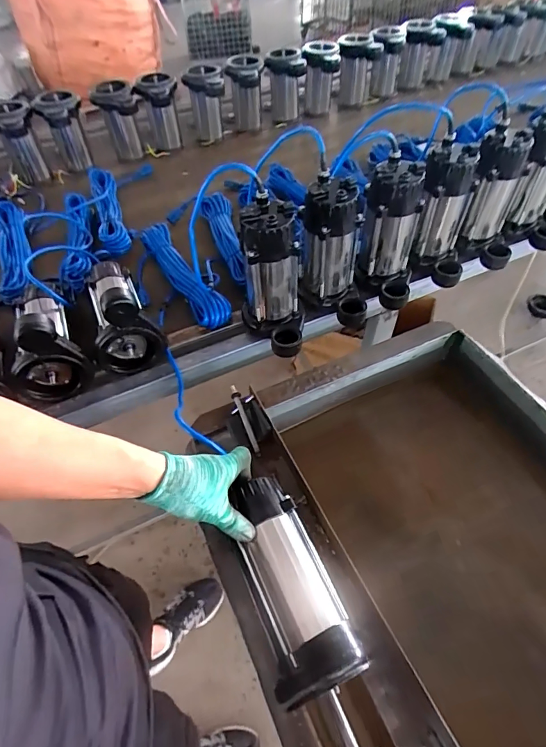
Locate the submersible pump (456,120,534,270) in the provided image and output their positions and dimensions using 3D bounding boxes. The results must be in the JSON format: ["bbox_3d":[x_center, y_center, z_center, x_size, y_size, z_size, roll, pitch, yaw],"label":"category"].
[{"bbox_3d":[0.462,-0.359,0.849,0.134,0.228,0.135,18,55,16],"label":"submersible pump"}]

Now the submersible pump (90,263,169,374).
[{"bbox_3d":[-0.298,-0.135,0.766,0.113,0.160,0.234,-24,55,-16],"label":"submersible pump"}]

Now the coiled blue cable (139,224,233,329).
[{"bbox_3d":[-0.197,-0.218,0.896,0.064,0.053,0.348,-27,56,-18],"label":"coiled blue cable"}]

